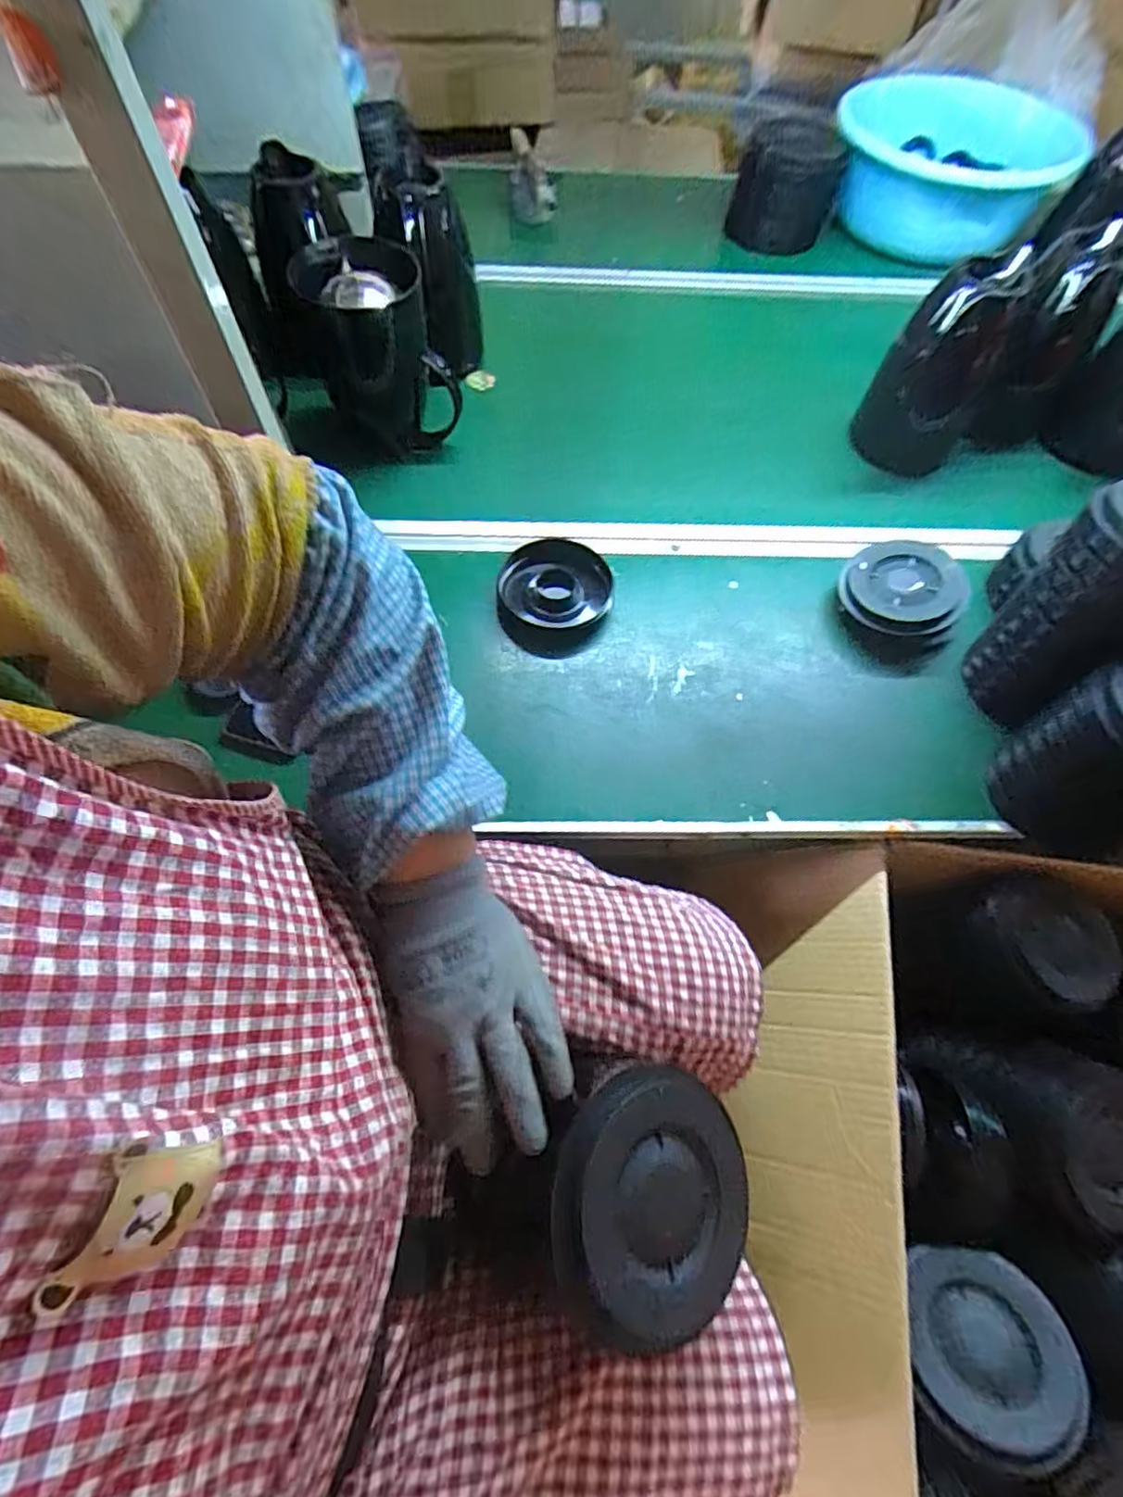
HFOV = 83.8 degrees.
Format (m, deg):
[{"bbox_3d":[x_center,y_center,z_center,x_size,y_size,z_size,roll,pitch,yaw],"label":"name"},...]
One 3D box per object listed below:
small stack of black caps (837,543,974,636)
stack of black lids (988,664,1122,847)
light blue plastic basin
[{"bbox_3d":[0.361,-0.167,0.667,0.120,0.052,0.108,36,67,15],"label":"small stack of black caps"},{"bbox_3d":[0.475,0.007,0.538,0.113,0.144,0.118,-18,65,-11],"label":"stack of black lids"},{"bbox_3d":[0.622,-0.987,1.051,0.336,0.109,0.323,13,63,4],"label":"light blue plastic basin"}]

